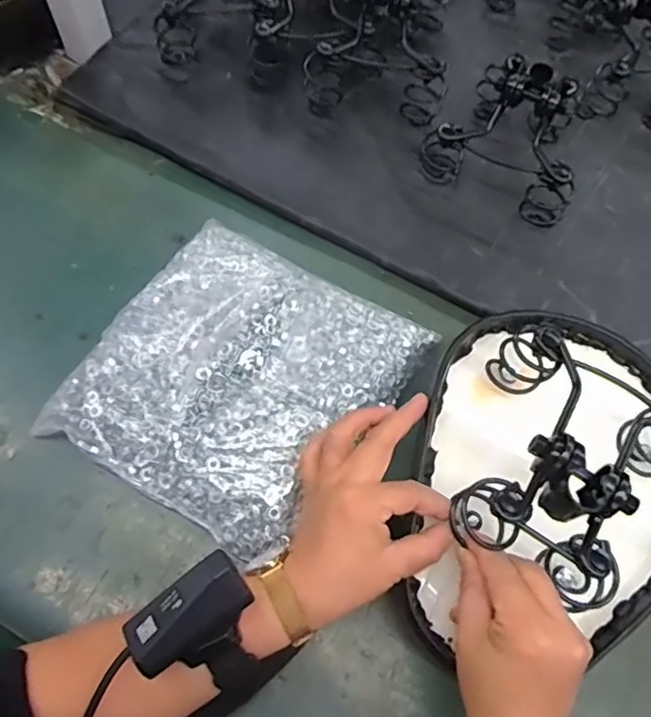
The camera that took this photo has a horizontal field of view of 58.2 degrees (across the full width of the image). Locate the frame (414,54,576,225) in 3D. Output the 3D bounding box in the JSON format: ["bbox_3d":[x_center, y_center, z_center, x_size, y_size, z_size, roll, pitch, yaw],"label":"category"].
[{"bbox_3d":[0.195,-0.236,0.598,0.153,0.087,0.146,25,66,9],"label":"frame"}]

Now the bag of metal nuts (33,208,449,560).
[{"bbox_3d":[-0.073,0.014,0.508,0.242,0.047,0.242,30,67,11],"label":"bag of metal nuts"}]

